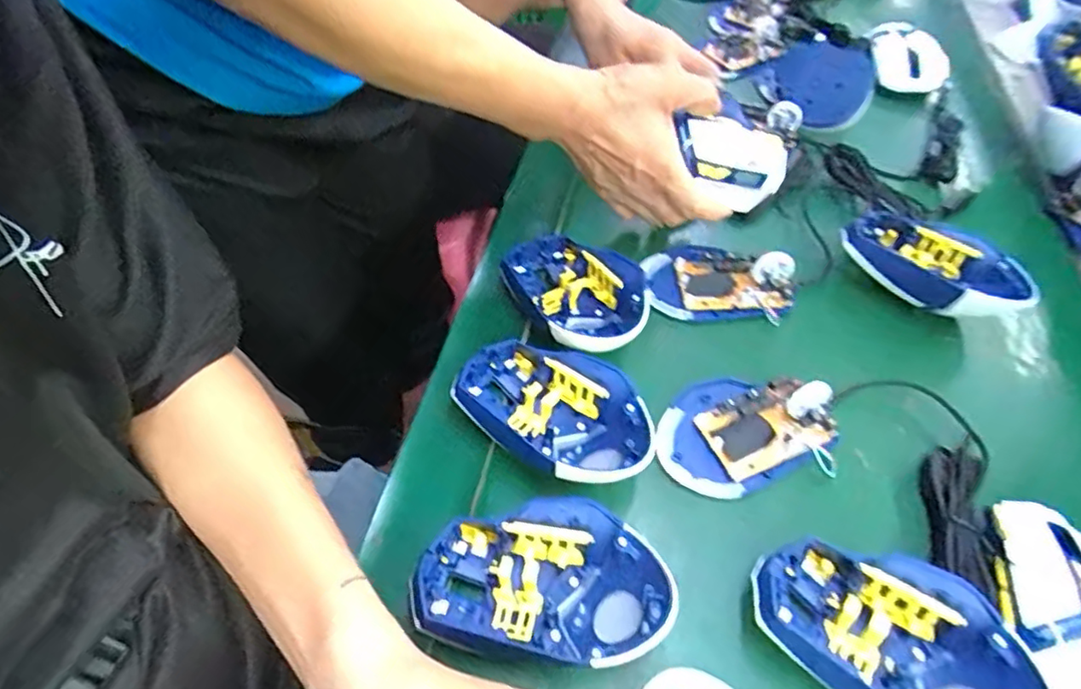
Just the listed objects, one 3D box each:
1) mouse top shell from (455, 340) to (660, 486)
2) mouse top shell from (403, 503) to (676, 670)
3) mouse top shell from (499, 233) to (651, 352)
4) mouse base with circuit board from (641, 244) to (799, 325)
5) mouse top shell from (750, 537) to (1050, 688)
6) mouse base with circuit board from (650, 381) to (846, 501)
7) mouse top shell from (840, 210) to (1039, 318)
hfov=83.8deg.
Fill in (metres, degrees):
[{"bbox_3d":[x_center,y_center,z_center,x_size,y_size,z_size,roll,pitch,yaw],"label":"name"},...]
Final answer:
[{"bbox_3d":[0.010,0.040,0.353,0.114,0.034,0.074,30,58,21],"label":"mouse top shell"},{"bbox_3d":[0.002,0.115,0.298,0.118,0.034,0.068,4,52,3],"label":"mouse top shell"},{"bbox_3d":[0.023,-0.033,0.408,0.079,0.037,0.118,-34,60,-24],"label":"mouse top shell"},{"bbox_3d":[0.130,-0.053,0.435,0.101,0.028,0.067,5,52,3],"label":"mouse base with circuit board"},{"bbox_3d":[0.160,0.136,0.281,0.116,0.037,0.074,25,56,18],"label":"mouse top shell"},{"bbox_3d":[0.122,0.047,0.358,0.103,0.023,0.069,-10,53,-8],"label":"mouse base with circuit board"},{"bbox_3d":[0.279,-0.056,0.431,0.122,0.033,0.074,38,61,26],"label":"mouse top shell"}]

